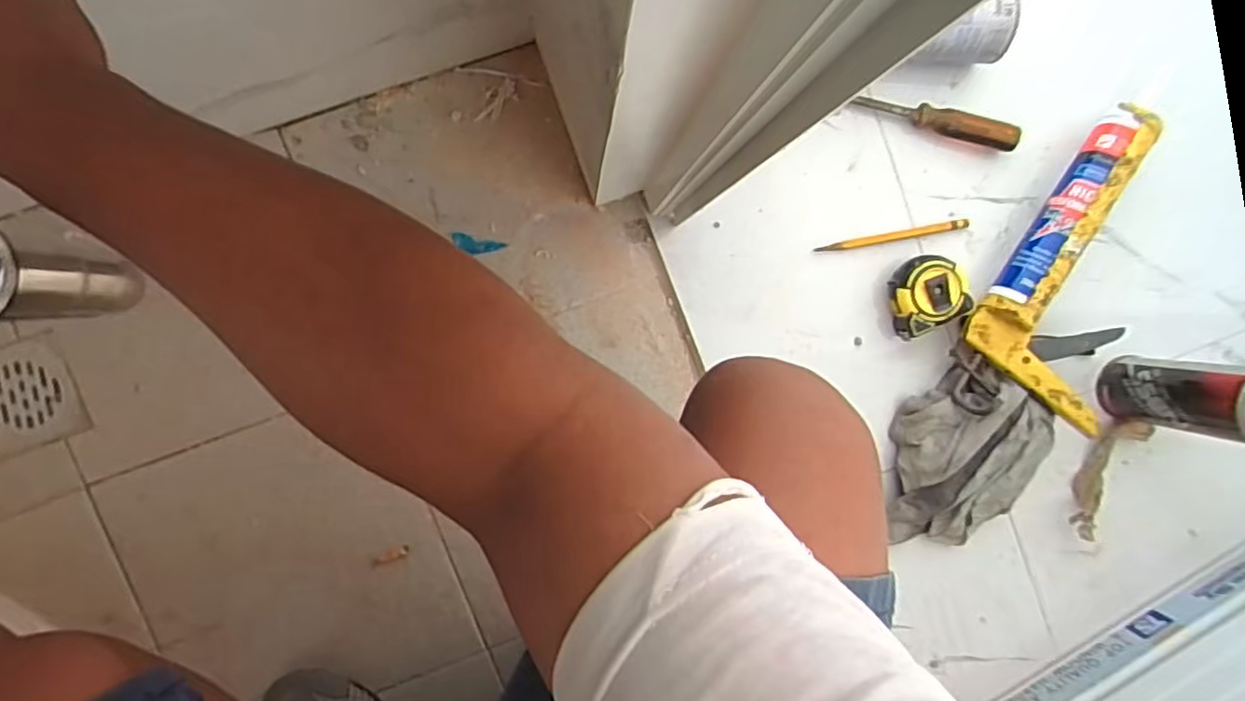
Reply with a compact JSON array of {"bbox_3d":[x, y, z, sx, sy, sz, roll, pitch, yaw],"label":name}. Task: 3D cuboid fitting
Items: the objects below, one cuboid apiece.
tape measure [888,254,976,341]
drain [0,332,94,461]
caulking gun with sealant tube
[{"bbox_3d":[0.299,-0.056,0.670,0.075,0.048,0.070,-28,95,0],"label":"tape measure"},{"bbox_3d":[-0.583,0.044,0.660,0.099,0.006,0.105,-21,95,-1],"label":"drain"},{"bbox_3d":[0.450,-0.084,0.654,0.123,0.081,0.283,31,92,-5],"label":"caulking gun with sealant tube"}]

